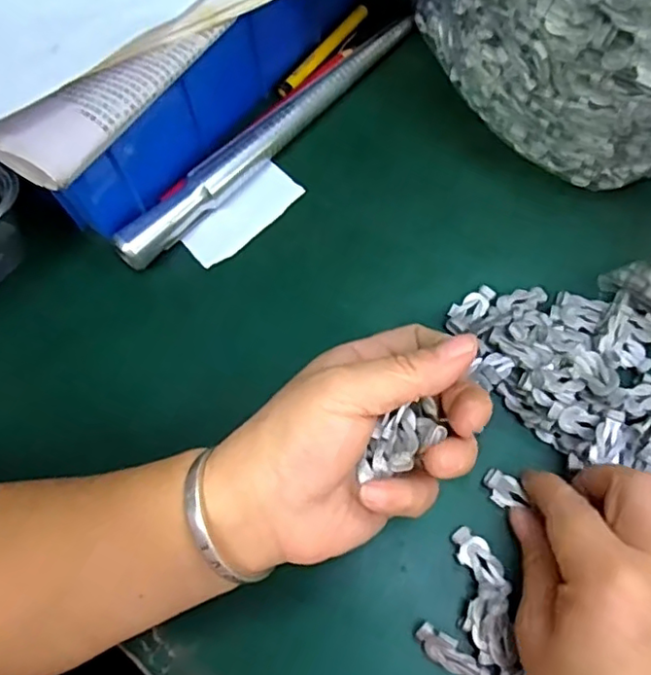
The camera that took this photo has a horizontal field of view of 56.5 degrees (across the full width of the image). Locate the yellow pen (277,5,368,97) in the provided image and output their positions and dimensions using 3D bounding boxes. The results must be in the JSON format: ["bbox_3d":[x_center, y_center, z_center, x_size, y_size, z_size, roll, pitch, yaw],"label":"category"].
[{"bbox_3d":[-0.001,-0.186,0.395,0.009,0.007,0.086,36,74,15],"label":"yellow pen"}]

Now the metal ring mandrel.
[{"bbox_3d":[-0.033,-0.124,0.369,0.017,0.023,0.232,40,75,16],"label":"metal ring mandrel"}]

